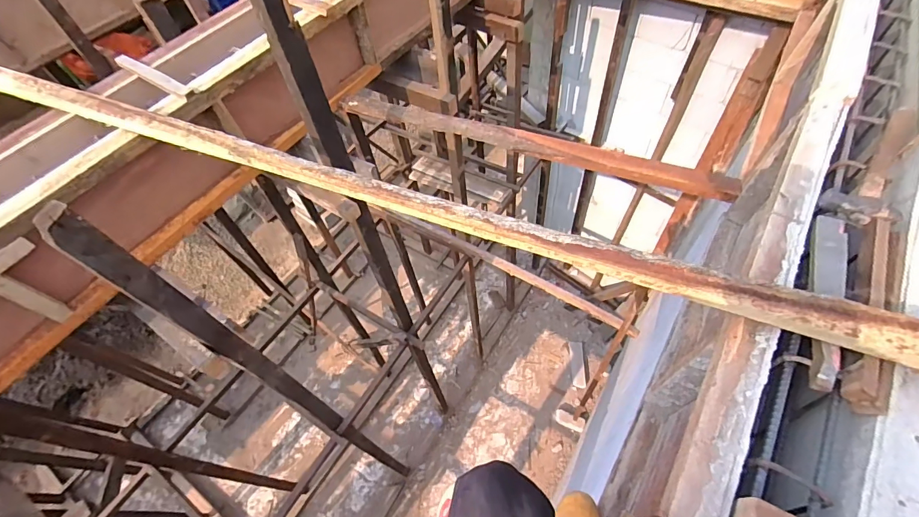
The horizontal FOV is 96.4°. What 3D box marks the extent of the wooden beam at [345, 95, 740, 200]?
[{"bbox_3d":[0.176,-0.360,1.271,1.202,0.056,0.081,18,59,16],"label":"wooden beam"}]

